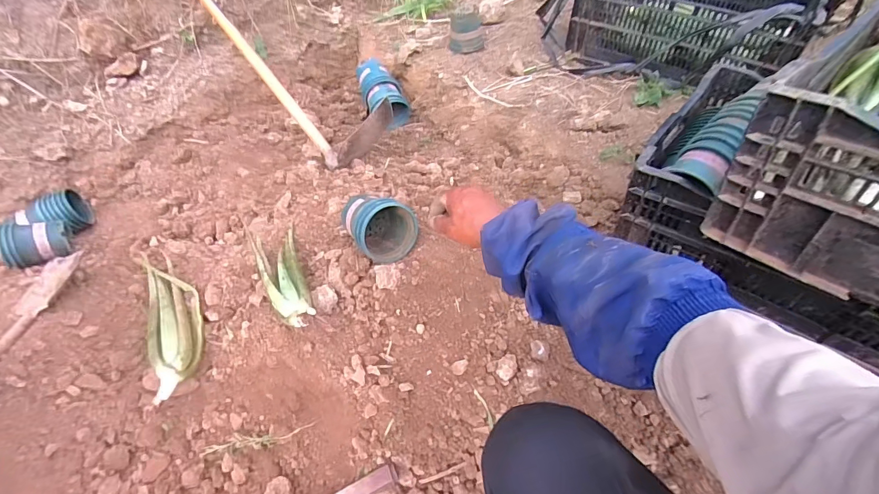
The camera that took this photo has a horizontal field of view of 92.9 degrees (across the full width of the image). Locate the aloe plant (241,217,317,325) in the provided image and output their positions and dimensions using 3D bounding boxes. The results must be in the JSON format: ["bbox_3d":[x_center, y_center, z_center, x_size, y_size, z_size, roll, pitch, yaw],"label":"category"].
[{"bbox_3d":[-0.265,0.033,0.713,0.082,0.046,0.306,-27,38,-17],"label":"aloe plant"}]

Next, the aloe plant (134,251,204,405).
[{"bbox_3d":[-0.474,0.121,0.746,0.093,0.062,0.335,-26,50,-17],"label":"aloe plant"}]

